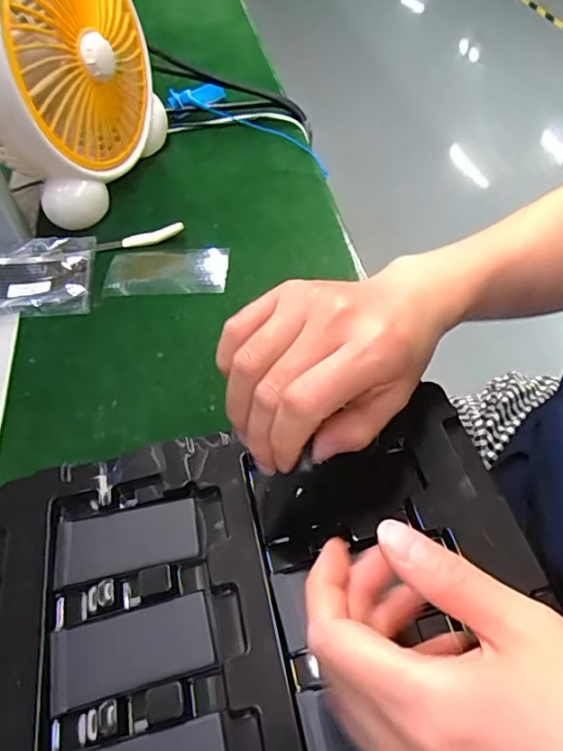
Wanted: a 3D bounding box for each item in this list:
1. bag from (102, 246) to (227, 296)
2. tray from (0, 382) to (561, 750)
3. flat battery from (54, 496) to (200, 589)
[{"bbox_3d":[-0.105,-0.094,0.487,0.110,0.005,0.058,-2,50,6],"label":"bag"},{"bbox_3d":[-0.012,0.120,0.262,0.277,0.021,0.213,-10,51,-6],"label":"tray"},{"bbox_3d":[-0.084,0.089,0.292,0.075,0.006,0.034,-11,51,-7],"label":"flat battery"}]

